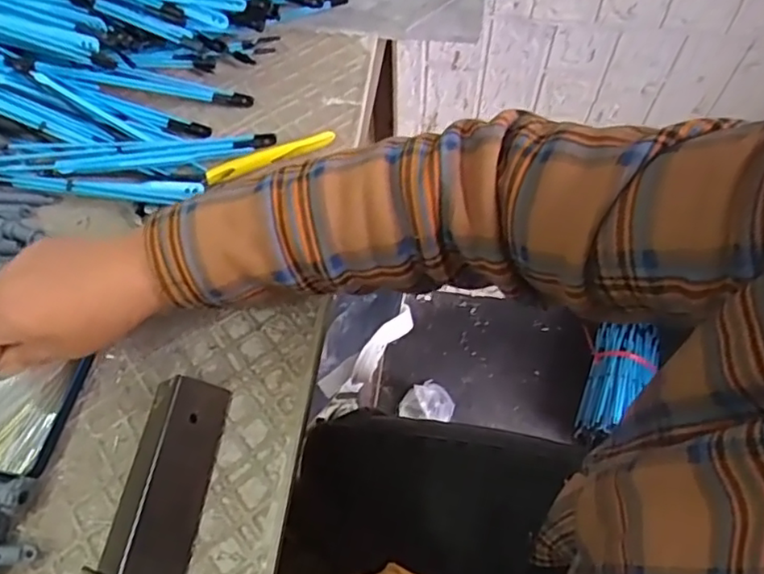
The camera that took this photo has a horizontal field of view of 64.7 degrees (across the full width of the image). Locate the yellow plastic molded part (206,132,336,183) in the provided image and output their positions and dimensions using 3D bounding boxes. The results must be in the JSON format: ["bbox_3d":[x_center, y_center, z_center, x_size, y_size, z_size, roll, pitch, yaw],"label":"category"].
[{"bbox_3d":[-0.090,-0.106,0.492,0.108,0.015,0.011,-21,62,-13],"label":"yellow plastic molded part"}]

